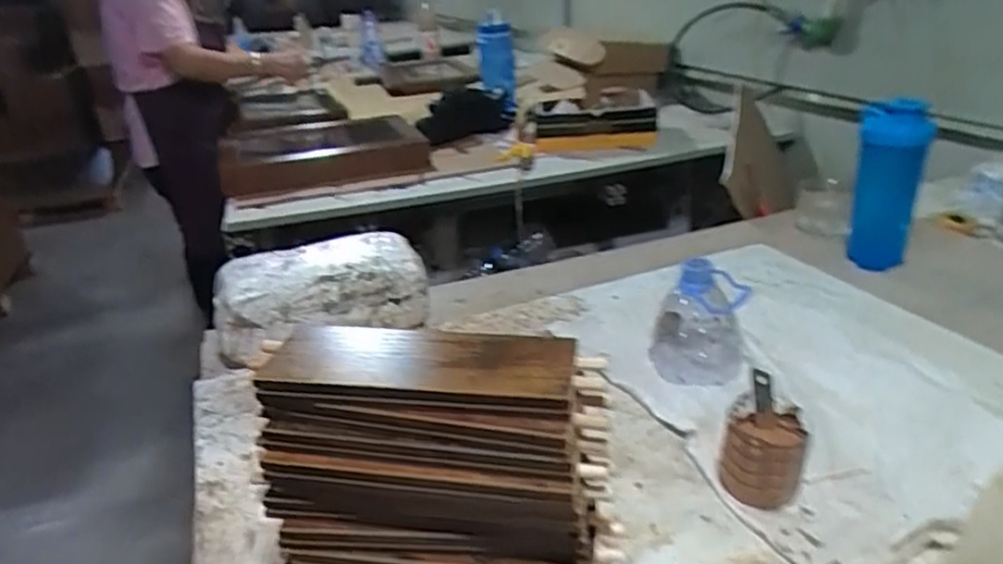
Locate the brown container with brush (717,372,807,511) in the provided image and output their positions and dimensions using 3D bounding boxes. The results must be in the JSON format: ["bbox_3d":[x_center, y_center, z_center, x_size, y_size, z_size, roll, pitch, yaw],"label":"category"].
[{"bbox_3d":[0.220,0.137,0.571,0.065,0.076,0.080,3,27,16],"label":"brown container with brush"}]

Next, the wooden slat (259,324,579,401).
[{"bbox_3d":[-0.050,0.044,0.407,0.182,0.009,0.066,2,26,13],"label":"wooden slat"}]

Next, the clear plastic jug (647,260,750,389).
[{"bbox_3d":[0.212,0.041,0.737,0.097,0.133,0.074,4,27,16],"label":"clear plastic jug"}]

